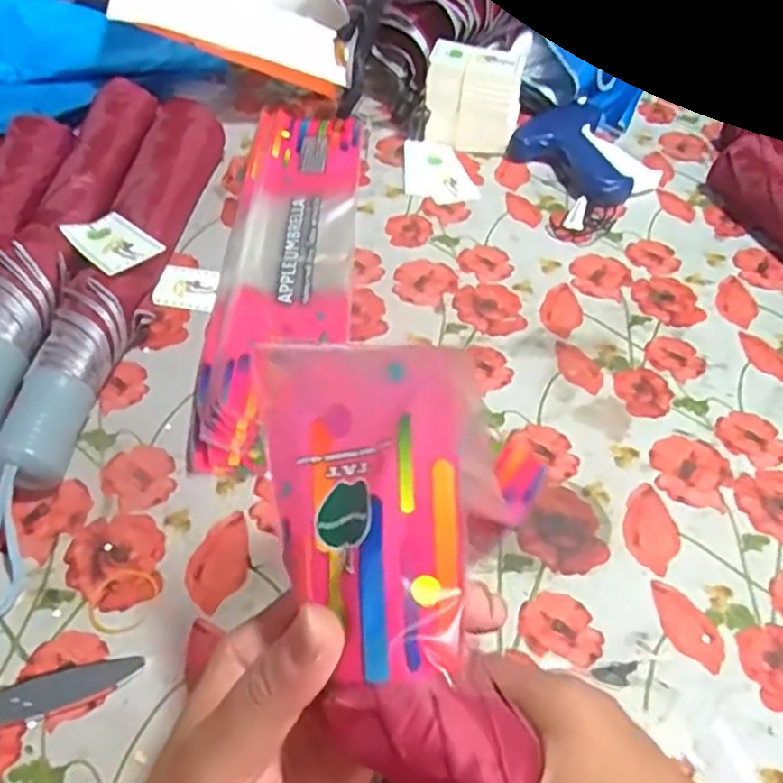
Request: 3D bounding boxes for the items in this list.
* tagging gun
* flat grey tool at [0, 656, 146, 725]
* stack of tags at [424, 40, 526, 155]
[{"bbox_3d":[0.165,-0.201,0.604,0.104,0.026,0.136,-18,53,-17],"label":"tagging gun"},{"bbox_3d":[-0.152,0.133,0.308,0.079,0.004,0.018,-14,53,-15],"label":"flat grey tool"},{"bbox_3d":[0.071,-0.250,0.602,0.077,0.079,0.035,16,51,9],"label":"stack of tags"}]

